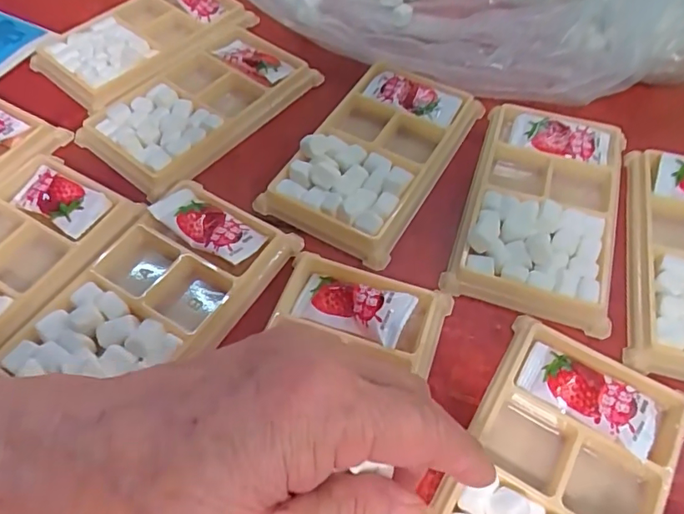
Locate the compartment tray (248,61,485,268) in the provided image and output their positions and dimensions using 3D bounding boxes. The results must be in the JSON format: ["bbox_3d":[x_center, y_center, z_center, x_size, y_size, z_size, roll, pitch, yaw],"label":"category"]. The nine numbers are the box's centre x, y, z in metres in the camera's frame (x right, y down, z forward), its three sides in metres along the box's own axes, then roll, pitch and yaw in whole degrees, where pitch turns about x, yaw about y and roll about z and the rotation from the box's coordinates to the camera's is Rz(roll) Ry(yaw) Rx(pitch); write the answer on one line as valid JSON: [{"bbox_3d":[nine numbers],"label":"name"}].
[{"bbox_3d":[0.021,-0.061,0.304,0.074,0.020,0.132,27,61,16],"label":"compartment tray"}]

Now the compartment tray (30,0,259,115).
[{"bbox_3d":[-0.136,-0.154,0.363,0.086,0.015,0.135,35,63,20],"label":"compartment tray"}]

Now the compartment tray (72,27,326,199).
[{"bbox_3d":[-0.091,-0.097,0.326,0.089,0.016,0.135,31,62,19],"label":"compartment tray"}]

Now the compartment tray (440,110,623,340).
[{"bbox_3d":[0.107,-0.030,0.281,0.075,0.014,0.132,16,58,10],"label":"compartment tray"}]

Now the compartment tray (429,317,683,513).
[{"bbox_3d":[0.081,0.091,0.199,0.075,0.020,0.132,28,61,17],"label":"compartment tray"}]

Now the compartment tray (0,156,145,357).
[{"bbox_3d":[-0.170,0.004,0.257,0.083,0.012,0.128,27,61,16],"label":"compartment tray"}]

